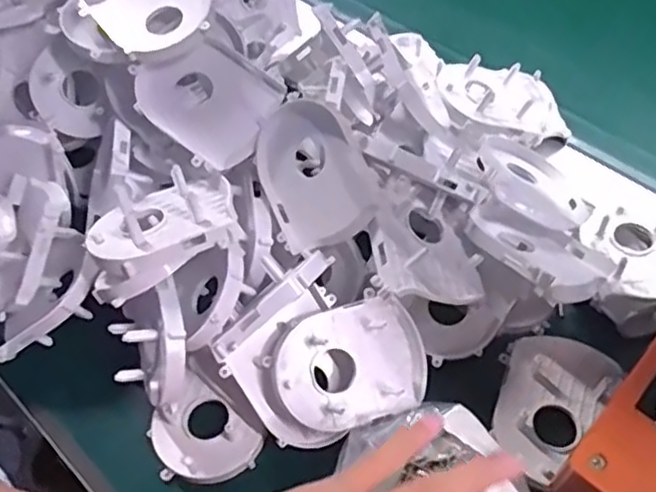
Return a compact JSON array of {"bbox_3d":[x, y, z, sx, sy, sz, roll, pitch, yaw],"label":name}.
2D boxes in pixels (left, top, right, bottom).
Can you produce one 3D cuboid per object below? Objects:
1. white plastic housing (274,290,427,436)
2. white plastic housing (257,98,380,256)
[{"bbox_3d":[0.010,0.066,0.364,0.082,0.024,0.063,-18,87,-17],"label":"white plastic housing"},{"bbox_3d":[-0.009,-0.043,0.376,0.016,0.065,0.081,-16,80,-55],"label":"white plastic housing"}]

